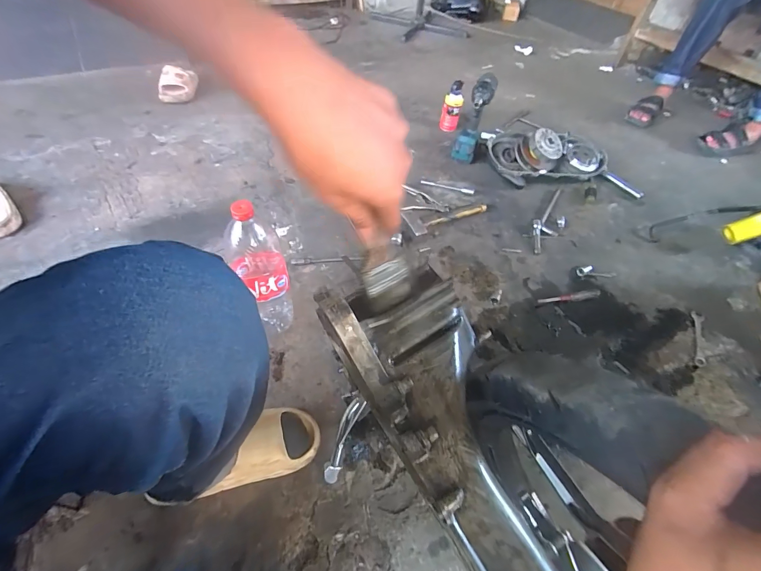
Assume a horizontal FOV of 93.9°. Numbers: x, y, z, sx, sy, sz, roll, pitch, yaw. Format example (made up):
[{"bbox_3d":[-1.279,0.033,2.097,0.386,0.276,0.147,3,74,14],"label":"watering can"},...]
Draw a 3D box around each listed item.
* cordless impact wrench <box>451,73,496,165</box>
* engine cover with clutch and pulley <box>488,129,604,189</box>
[{"bbox_3d":[0.309,-0.540,1.189,0.084,0.255,0.154,17,52,9],"label":"cordless impact wrench"},{"bbox_3d":[0.562,-0.438,1.194,0.396,0.150,0.151,-1,51,-7],"label":"engine cover with clutch and pulley"}]

